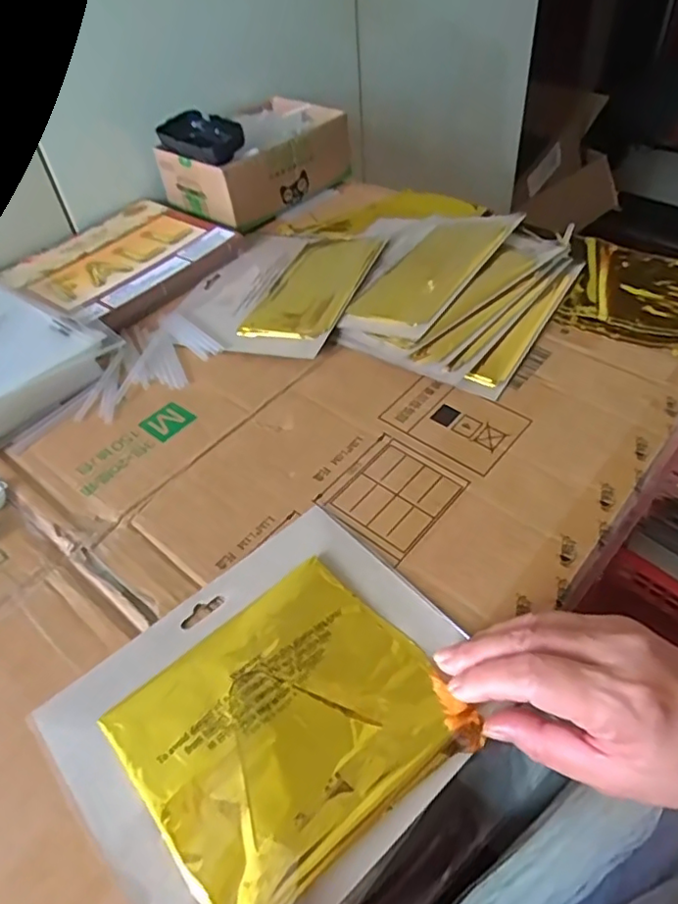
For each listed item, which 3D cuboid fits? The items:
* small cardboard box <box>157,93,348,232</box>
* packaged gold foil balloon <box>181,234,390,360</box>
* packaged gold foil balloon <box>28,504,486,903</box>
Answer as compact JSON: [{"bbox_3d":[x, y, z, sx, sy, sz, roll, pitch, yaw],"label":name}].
[{"bbox_3d":[-0.096,-0.337,0.670,0.186,0.072,0.138,-36,55,-24],"label":"small cardboard box"},{"bbox_3d":[-0.057,-0.159,0.553,0.154,0.013,0.189,13,52,16],"label":"packaged gold foil balloon"},{"bbox_3d":[-0.034,0.124,0.305,0.191,0.015,0.161,-36,55,-23],"label":"packaged gold foil balloon"}]

